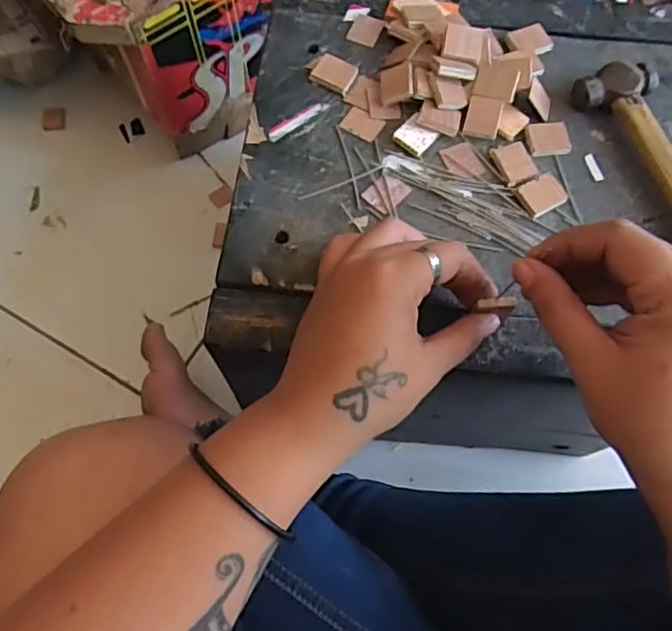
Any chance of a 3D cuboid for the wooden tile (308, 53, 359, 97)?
[{"bbox_3d":[-0.001,-0.152,0.384,0.026,0.006,0.020,26,70,10],"label":"wooden tile"}]

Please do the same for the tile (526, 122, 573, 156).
[{"bbox_3d":[0.128,-0.107,0.368,0.025,0.005,0.021,-4,68,-2],"label":"tile"}]

